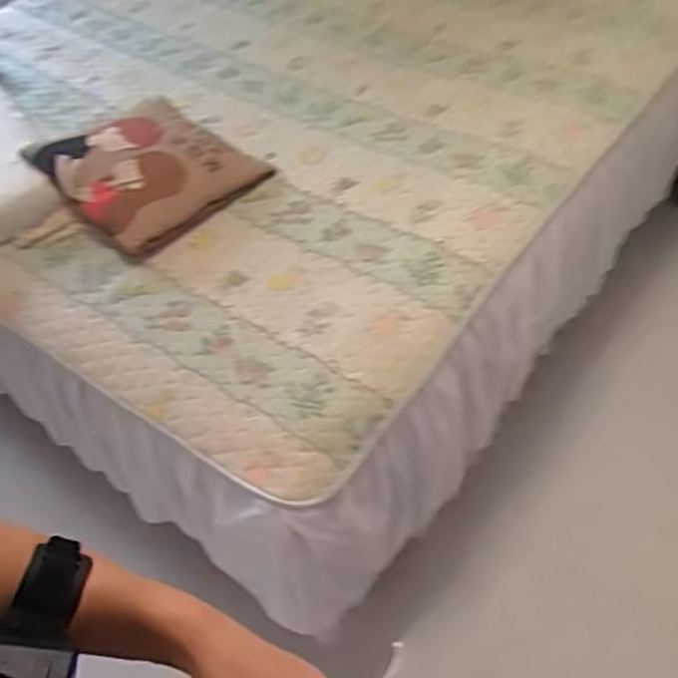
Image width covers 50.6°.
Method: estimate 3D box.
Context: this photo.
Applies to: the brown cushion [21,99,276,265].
[{"bbox_3d":[-0.359,-0.328,1.371,0.311,0.119,0.330,35,60,27],"label":"brown cushion"}]

